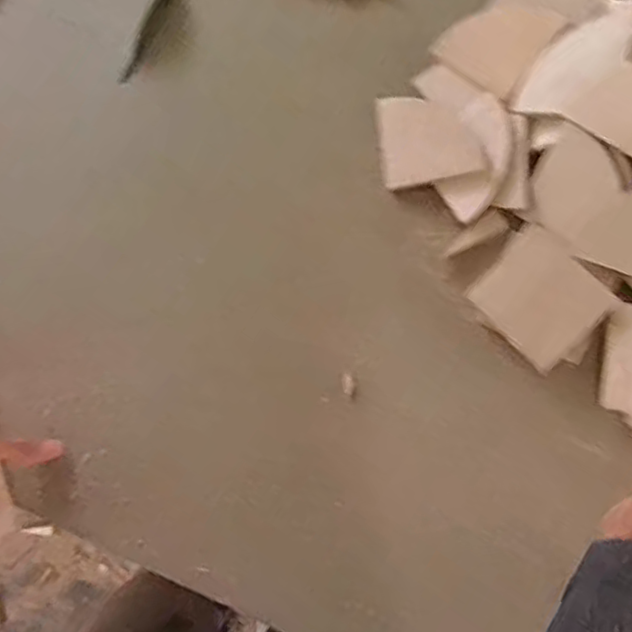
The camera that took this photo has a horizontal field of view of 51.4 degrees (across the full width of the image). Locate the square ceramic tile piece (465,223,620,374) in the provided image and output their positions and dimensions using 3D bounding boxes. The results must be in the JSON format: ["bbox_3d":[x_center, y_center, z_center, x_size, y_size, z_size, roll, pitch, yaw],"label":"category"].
[{"bbox_3d":[0.213,-0.018,0.623,0.102,0.014,0.109,-40,77,-9],"label":"square ceramic tile piece"}]

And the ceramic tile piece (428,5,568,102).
[{"bbox_3d":[0.185,-0.284,0.675,0.101,0.008,0.095,43,97,25],"label":"ceramic tile piece"}]

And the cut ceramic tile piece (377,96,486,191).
[{"bbox_3d":[0.113,-0.183,0.669,0.096,0.004,0.097,-11,79,12],"label":"cut ceramic tile piece"}]

